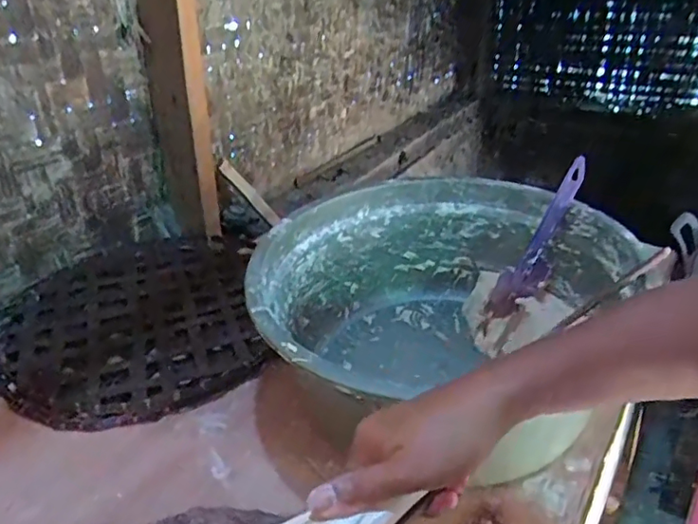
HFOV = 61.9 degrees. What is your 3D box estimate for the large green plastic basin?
[{"bbox_3d":[0.082,0.058,0.667,0.346,0.179,0.396,22,38,35],"label":"large green plastic basin"}]

